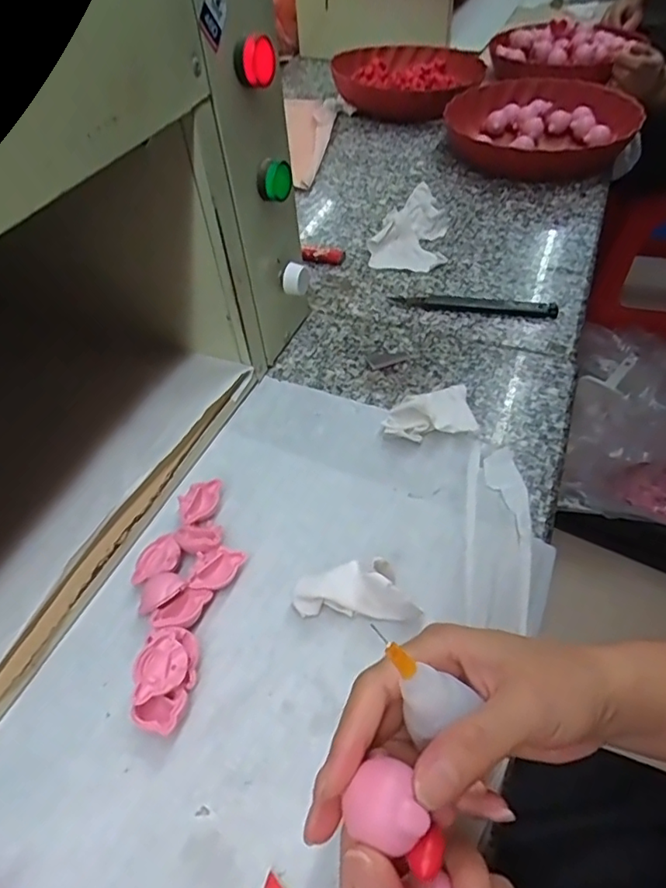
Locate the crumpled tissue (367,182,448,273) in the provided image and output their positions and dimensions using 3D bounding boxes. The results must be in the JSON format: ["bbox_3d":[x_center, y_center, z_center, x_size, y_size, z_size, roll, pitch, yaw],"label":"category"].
[{"bbox_3d":[0.086,-0.244,0.631,0.079,0.024,0.146,4,49,8],"label":"crumpled tissue"}]

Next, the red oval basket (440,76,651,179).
[{"bbox_3d":[0.263,-0.407,0.734,0.234,0.060,0.242,14,51,17],"label":"red oval basket"}]

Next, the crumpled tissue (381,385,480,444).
[{"bbox_3d":[0.073,-0.023,0.436,0.068,0.017,0.048,-8,48,-2],"label":"crumpled tissue"}]

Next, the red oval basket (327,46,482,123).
[{"bbox_3d":[0.107,-0.575,0.895,0.229,0.059,0.188,18,52,19],"label":"red oval basket"}]

